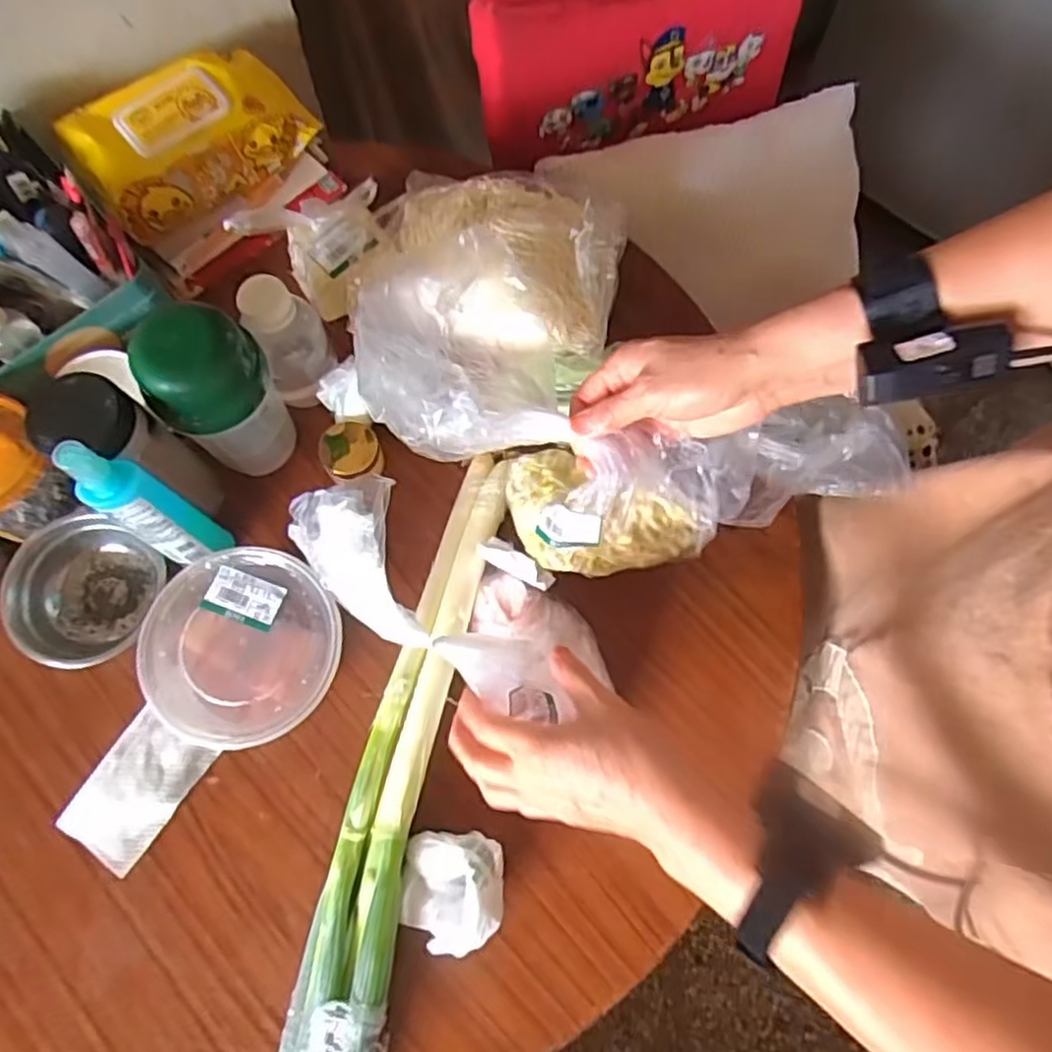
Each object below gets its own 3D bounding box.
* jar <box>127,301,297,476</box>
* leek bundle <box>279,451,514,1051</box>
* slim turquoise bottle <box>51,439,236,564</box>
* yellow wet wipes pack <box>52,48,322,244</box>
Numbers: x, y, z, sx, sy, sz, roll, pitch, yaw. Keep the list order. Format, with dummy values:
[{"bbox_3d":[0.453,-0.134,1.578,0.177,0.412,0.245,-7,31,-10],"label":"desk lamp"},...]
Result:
[{"bbox_3d":[-0.234,-0.099,0.560,0.083,0.152,0.073,-34,77,-11],"label":"jar"},{"bbox_3d":[-0.093,0.177,0.549,0.063,0.039,0.503,13,73,2],"label":"leek bundle"},{"bbox_3d":[-0.270,-0.011,0.522,0.036,0.184,0.040,34,75,8],"label":"slim turquoise bottle"},{"bbox_3d":[-0.321,-0.375,0.694,0.115,0.075,0.215,42,76,10],"label":"yellow wet wipes pack"}]

